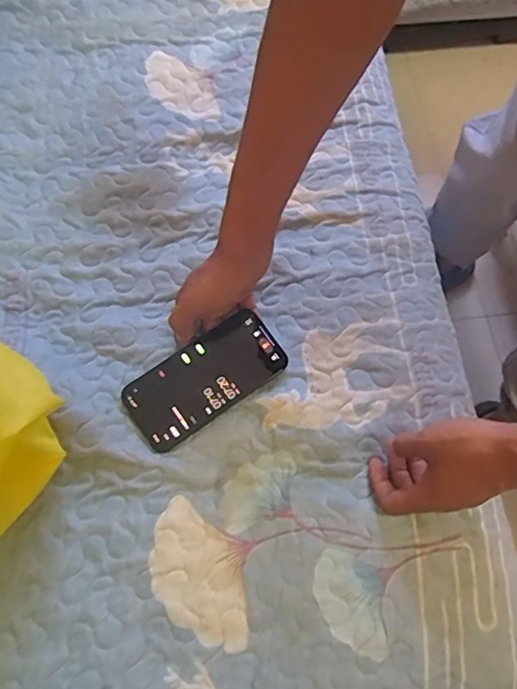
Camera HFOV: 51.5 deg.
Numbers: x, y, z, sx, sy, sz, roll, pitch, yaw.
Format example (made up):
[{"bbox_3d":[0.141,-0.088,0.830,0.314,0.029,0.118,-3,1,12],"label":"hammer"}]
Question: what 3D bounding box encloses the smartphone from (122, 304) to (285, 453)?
[{"bbox_3d":[-0.053,0.033,0.533,0.157,0.014,0.077,-35,78,-12],"label":"smartphone"}]

